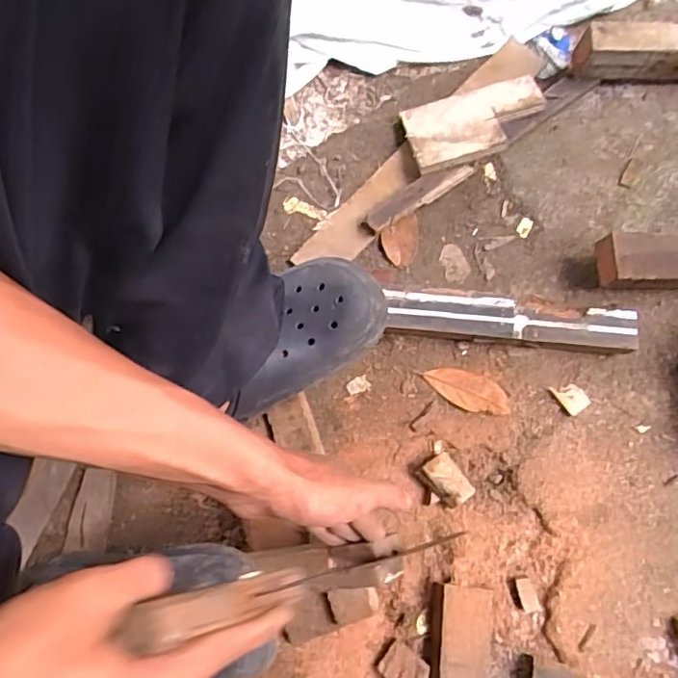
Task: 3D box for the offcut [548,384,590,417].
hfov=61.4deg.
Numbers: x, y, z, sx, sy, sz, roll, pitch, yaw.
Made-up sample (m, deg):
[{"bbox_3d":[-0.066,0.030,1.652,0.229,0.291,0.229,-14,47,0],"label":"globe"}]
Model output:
[{"bbox_3d":[0.268,0.066,0.663,0.029,0.006,0.042,-36,78,-7],"label":"offcut"}]

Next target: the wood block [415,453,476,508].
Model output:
[{"bbox_3d":[0.121,0.160,0.645,0.041,0.019,0.058,-40,78,-8],"label":"wood block"}]

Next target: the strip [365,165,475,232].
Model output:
[{"bbox_3d":[0.098,-0.181,0.717,0.150,0.029,0.029,-34,78,-6],"label":"strip"}]

